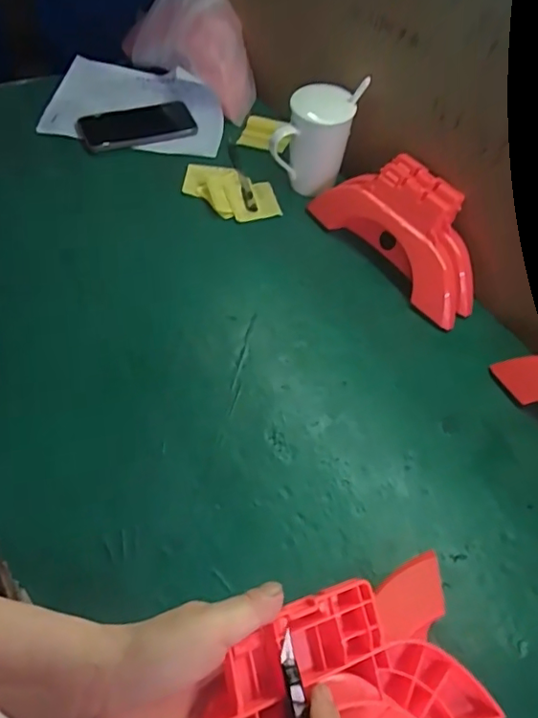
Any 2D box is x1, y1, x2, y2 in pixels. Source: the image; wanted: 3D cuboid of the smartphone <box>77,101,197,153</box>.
[{"bbox_3d":[-0.189,-0.333,0.803,0.159,0.016,0.065,-12,74,-12],"label":"smartphone"}]

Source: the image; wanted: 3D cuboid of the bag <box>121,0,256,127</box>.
[{"bbox_3d":[-0.112,-0.451,0.787,0.227,0.165,0.076,31,57,15],"label":"bag"}]

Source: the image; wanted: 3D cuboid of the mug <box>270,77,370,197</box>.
[{"bbox_3d":[0.057,-0.264,0.704,0.082,0.126,0.089,25,59,12],"label":"mug"}]

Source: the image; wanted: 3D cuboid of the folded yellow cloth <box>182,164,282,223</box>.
[{"bbox_3d":[-0.052,-0.222,0.740,0.138,0.017,0.080,29,57,14],"label":"folded yellow cloth"}]

